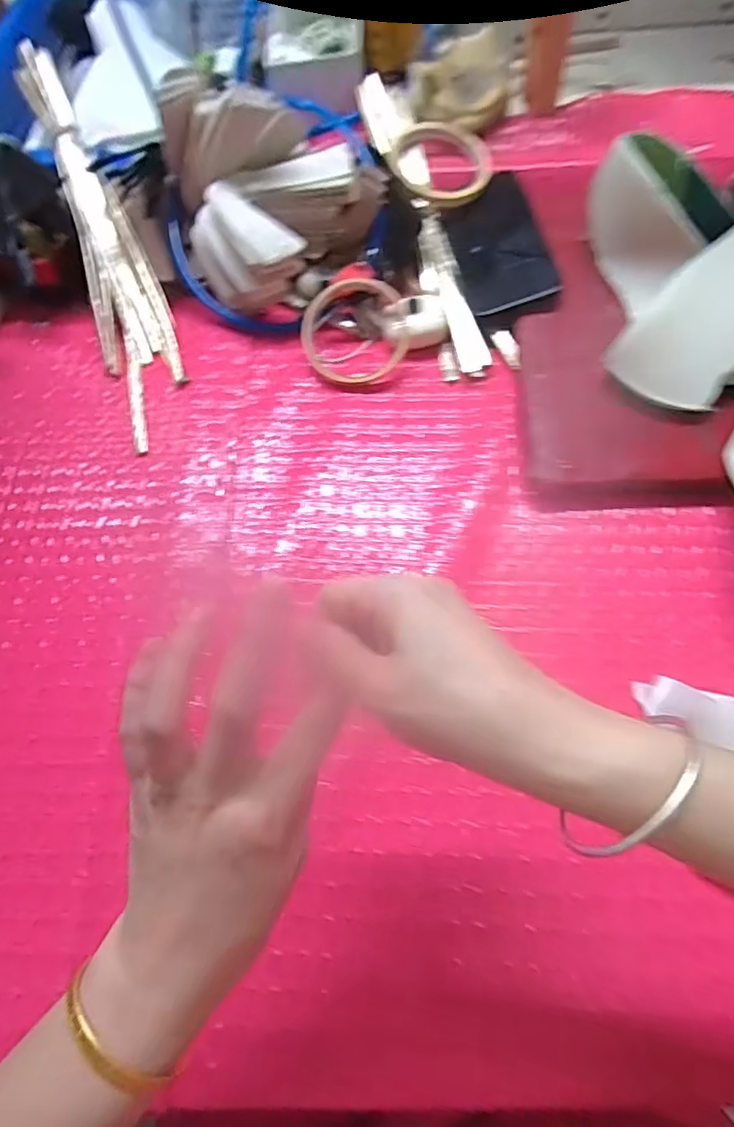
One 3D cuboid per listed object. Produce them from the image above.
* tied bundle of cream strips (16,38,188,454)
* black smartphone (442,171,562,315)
[{"bbox_3d":[-0.220,-0.267,0.490,0.061,0.033,0.352,-19,87,-6],"label":"tied bundle of cream strips"},{"bbox_3d":[0.113,-0.274,0.507,0.072,0.012,0.137,-17,67,10],"label":"black smartphone"}]

